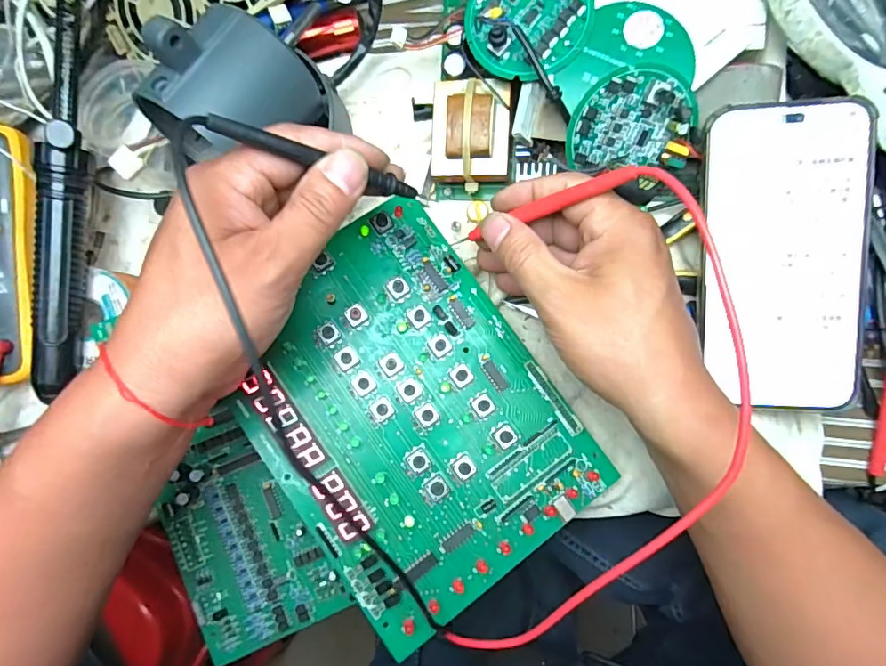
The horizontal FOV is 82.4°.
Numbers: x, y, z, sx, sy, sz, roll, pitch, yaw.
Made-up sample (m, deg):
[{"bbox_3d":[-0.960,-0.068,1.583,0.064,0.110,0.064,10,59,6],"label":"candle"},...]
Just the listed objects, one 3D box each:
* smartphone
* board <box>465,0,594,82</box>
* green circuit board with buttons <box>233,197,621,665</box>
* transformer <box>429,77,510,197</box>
[{"bbox_3d":[0.182,-0.040,0.270,0.079,0.007,0.160,-2,95,15],"label":"smartphone"},{"bbox_3d":[0.048,-0.176,0.280,0.068,0.019,0.058,-14,86,7],"label":"board"},{"bbox_3d":[-0.019,0.043,0.289,0.155,0.009,0.213,-33,85,-11],"label":"green circuit board with buttons"},{"bbox_3d":[0.018,-0.123,0.318,0.050,0.035,0.059,8,89,8],"label":"transformer"}]

